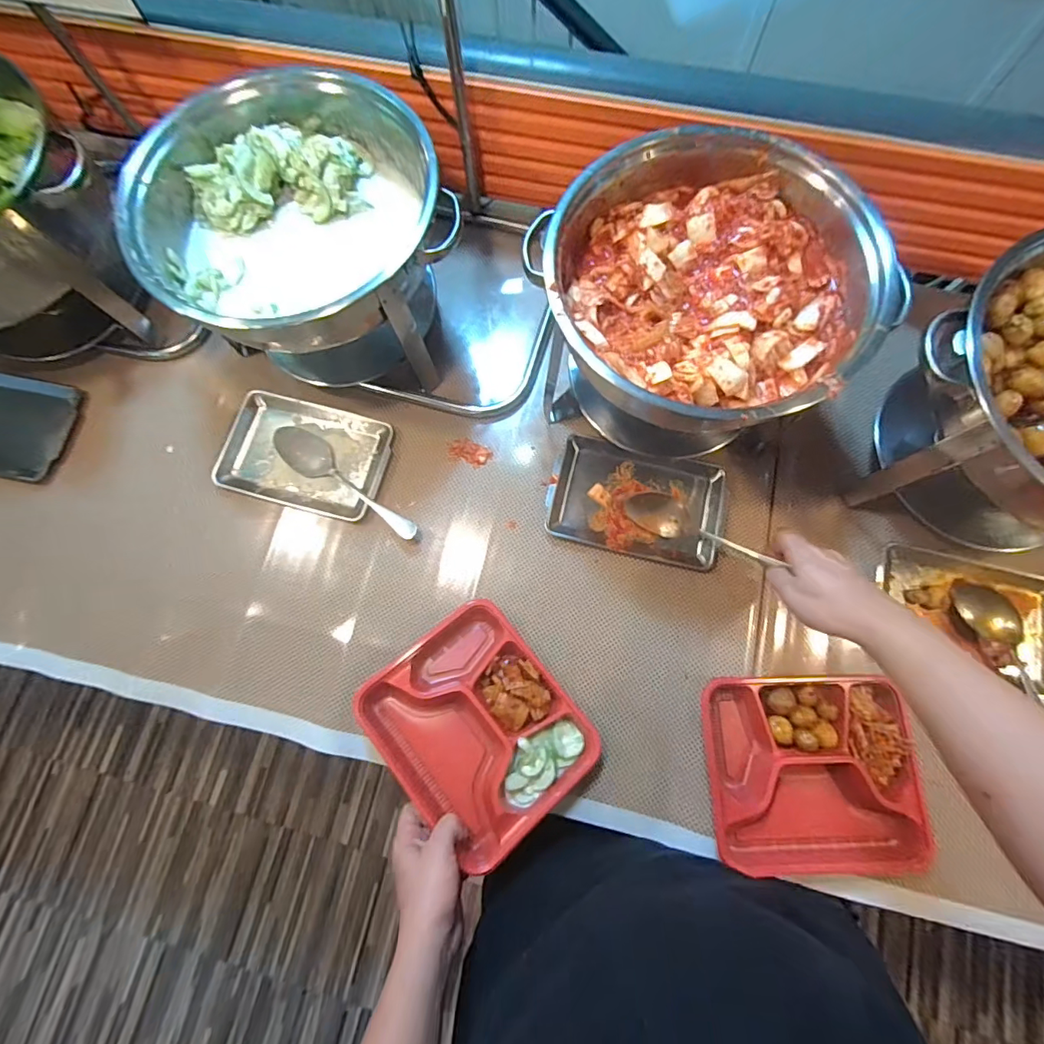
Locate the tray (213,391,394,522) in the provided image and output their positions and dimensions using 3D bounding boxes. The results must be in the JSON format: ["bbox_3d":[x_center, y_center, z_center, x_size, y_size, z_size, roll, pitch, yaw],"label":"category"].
[{"bbox_3d":[-0.286,-0.090,0.645,0.216,0.023,0.141,14,82,6],"label":"tray"}]

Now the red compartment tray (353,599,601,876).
[{"bbox_3d":[-0.049,0.219,0.527,0.183,0.034,0.223,-37,74,-15],"label":"red compartment tray"}]

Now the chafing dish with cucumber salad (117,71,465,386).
[{"bbox_3d":[-0.236,-0.326,0.578,0.322,0.216,0.293,-1,79,3],"label":"chafing dish with cucumber salad"}]

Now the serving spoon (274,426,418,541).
[{"bbox_3d":[-0.226,-0.050,0.621,0.232,0.030,0.049,36,80,11],"label":"serving spoon"}]

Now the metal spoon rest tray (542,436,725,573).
[{"bbox_3d":[0.146,-0.028,0.610,0.207,0.015,0.138,14,82,6],"label":"metal spoon rest tray"}]

